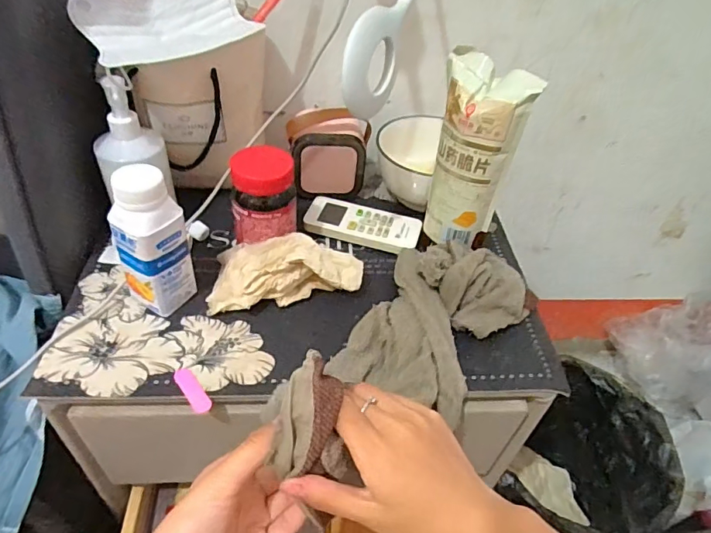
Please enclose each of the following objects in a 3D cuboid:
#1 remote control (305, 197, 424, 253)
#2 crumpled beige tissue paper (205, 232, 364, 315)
[{"bbox_3d":[0.008,-0.048,0.565,0.130,0.014,0.055,16,44,9],"label":"remote control"},{"bbox_3d":[-0.069,0.003,0.486,0.145,0.048,0.065,-4,44,-11],"label":"crumpled beige tissue paper"}]

